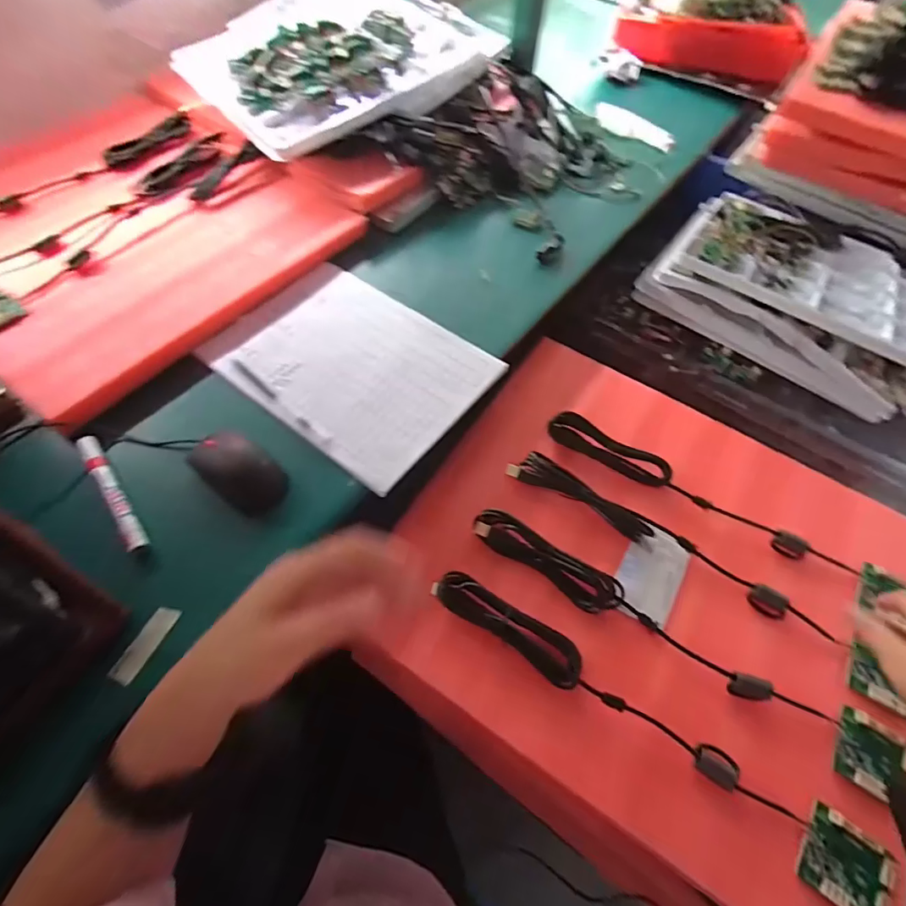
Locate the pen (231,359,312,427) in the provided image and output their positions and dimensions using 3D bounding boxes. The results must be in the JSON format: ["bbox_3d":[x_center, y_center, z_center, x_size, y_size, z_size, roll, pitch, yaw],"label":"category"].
[{"bbox_3d":[-0.200,-0.066,0.517,0.130,0.004,0.010,39,65,20],"label":"pen"}]

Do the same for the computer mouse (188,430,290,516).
[{"bbox_3d":[-0.207,0.015,0.456,0.095,0.034,0.054,32,63,16],"label":"computer mouse"}]

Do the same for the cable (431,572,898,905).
[{"bbox_3d":[0.160,0.225,0.415,0.405,0.025,0.054,33,63,17],"label":"cable"}]

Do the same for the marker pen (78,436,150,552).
[{"bbox_3d":[-0.319,0.035,0.445,0.017,0.015,0.142,-34,66,-20],"label":"marker pen"}]

